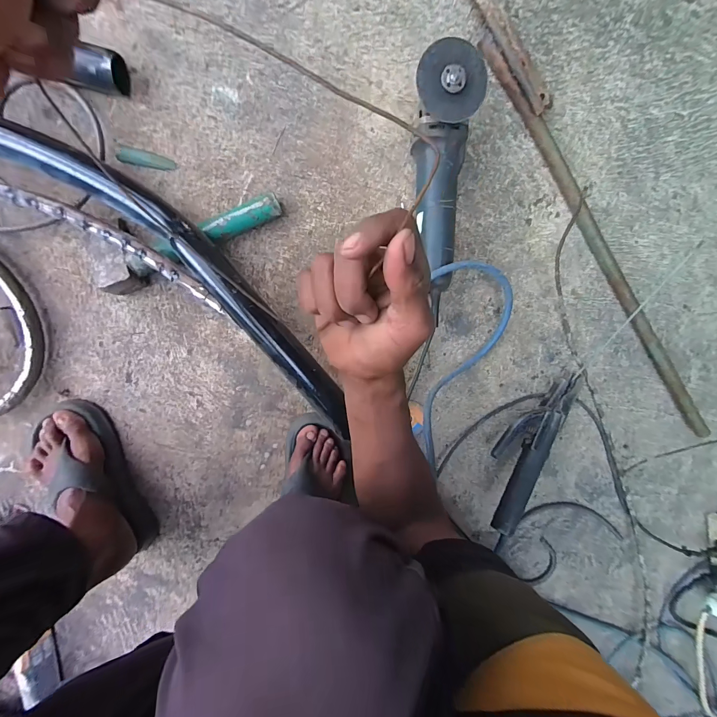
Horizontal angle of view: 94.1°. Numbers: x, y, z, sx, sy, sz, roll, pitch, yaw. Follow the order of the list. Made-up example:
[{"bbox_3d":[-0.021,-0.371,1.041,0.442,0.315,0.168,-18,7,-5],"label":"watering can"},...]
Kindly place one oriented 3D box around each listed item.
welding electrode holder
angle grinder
[{"bbox_3d":[0.266,0.137,0.528,0.068,0.041,0.265,30,82,-8],"label":"welding electrode holder"},{"bbox_3d":[0.115,-0.218,0.455,0.079,0.094,0.321,-4,98,-4],"label":"angle grinder"}]

